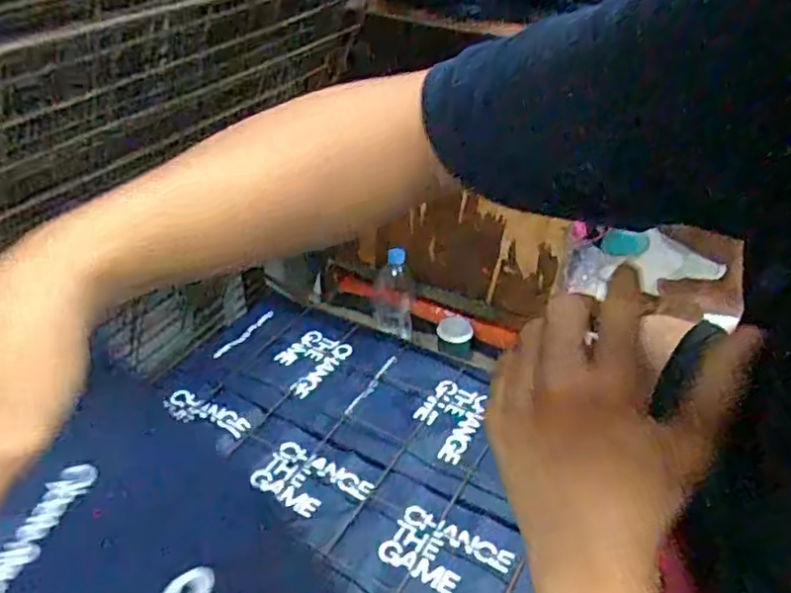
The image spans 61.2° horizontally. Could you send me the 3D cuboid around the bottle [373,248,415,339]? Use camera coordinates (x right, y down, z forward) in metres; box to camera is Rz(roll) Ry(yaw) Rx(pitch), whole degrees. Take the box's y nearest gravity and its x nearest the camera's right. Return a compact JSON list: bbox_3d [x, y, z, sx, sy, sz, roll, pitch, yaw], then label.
[{"bbox_3d":[-0.002,-0.002,1.387,0.079,0.183,0.069,2,37,0],"label":"bottle"}]

